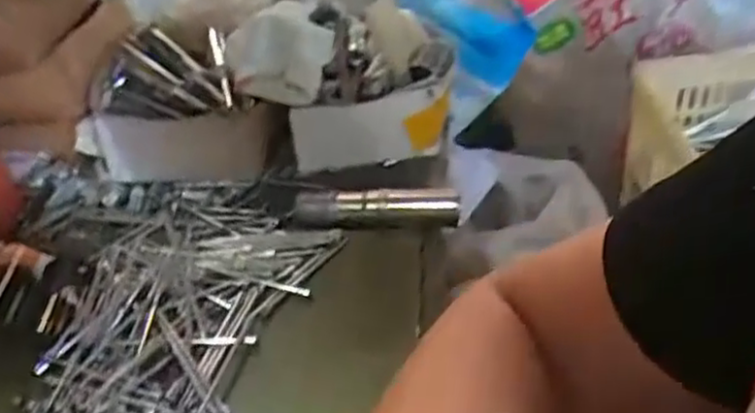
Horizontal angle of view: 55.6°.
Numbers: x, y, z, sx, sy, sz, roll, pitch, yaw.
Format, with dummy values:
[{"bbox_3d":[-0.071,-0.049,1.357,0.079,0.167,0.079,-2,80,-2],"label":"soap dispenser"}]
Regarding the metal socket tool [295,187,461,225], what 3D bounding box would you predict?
[{"bbox_3d":[-0.001,0.000,0.536,0.123,0.023,0.022,1,37,7],"label":"metal socket tool"}]

